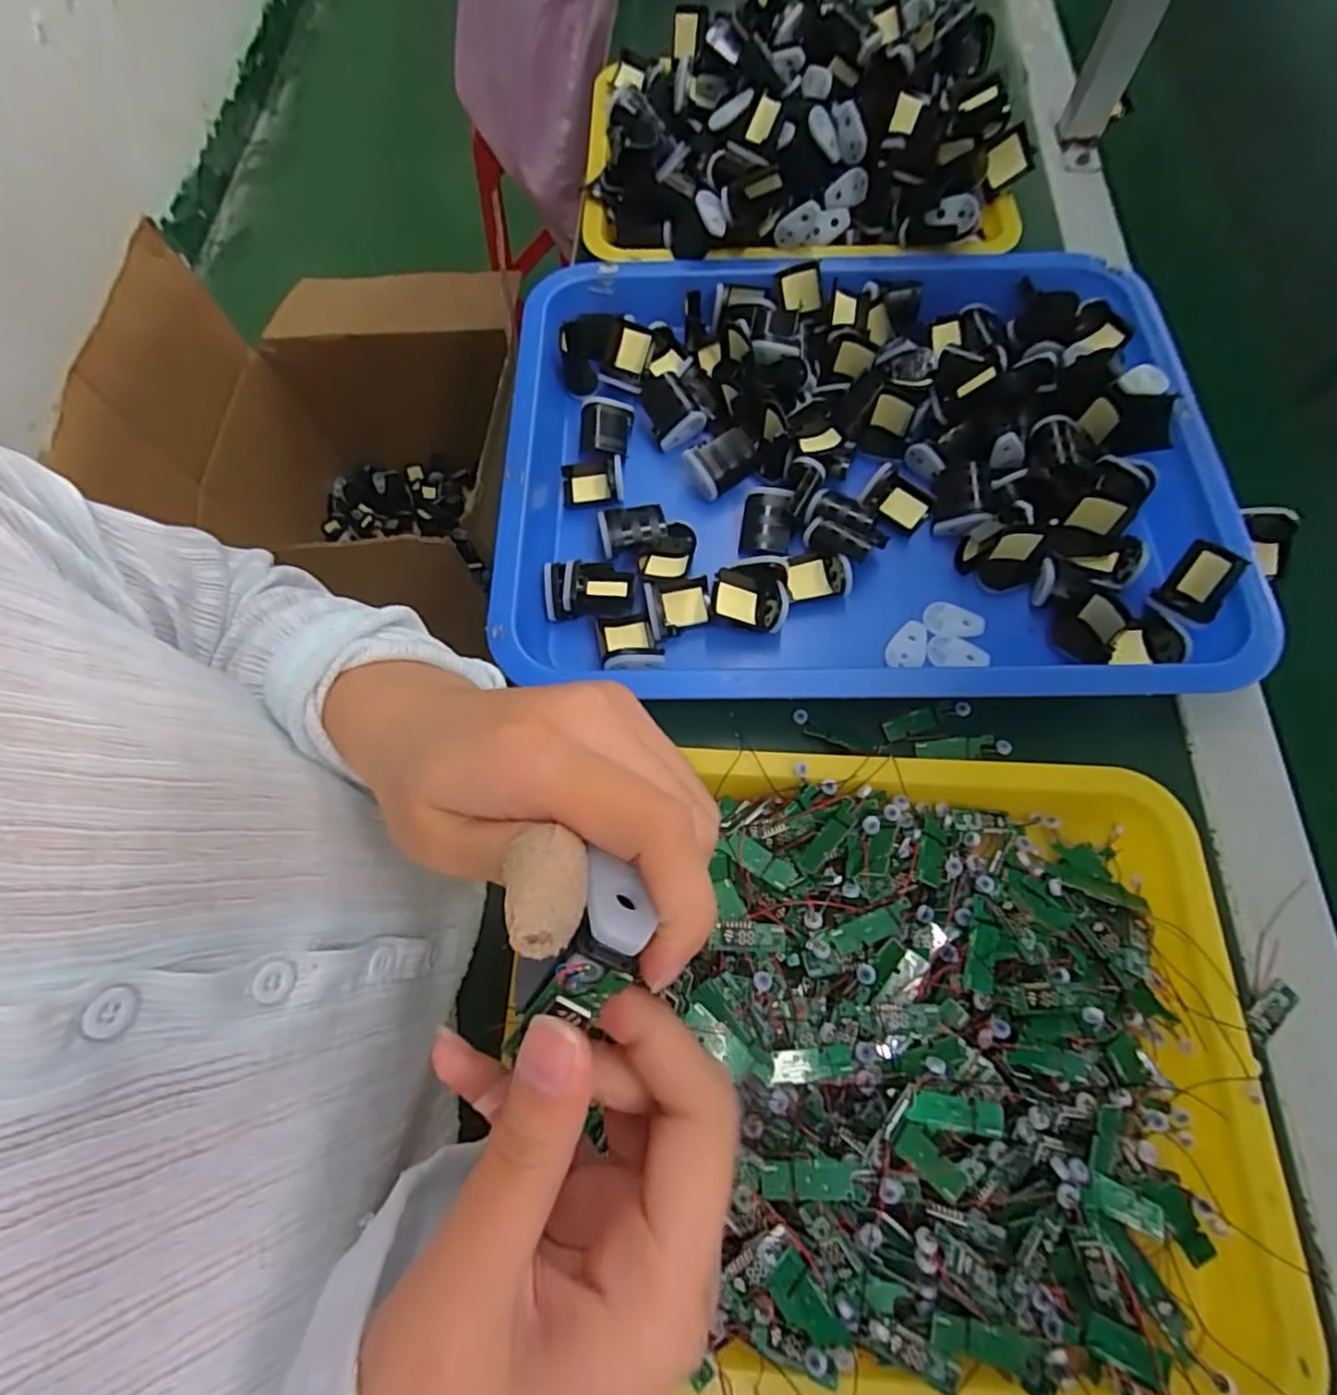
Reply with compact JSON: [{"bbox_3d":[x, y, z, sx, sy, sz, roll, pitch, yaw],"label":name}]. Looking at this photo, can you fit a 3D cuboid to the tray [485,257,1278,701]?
[{"bbox_3d":[0.113,-0.153,0.423,0.446,0.047,0.336,0,68,2],"label":"tray"}]

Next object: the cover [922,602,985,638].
[{"bbox_3d":[0.173,-0.047,0.394,0.035,0.004,0.022,3,69,3],"label":"cover"}]

